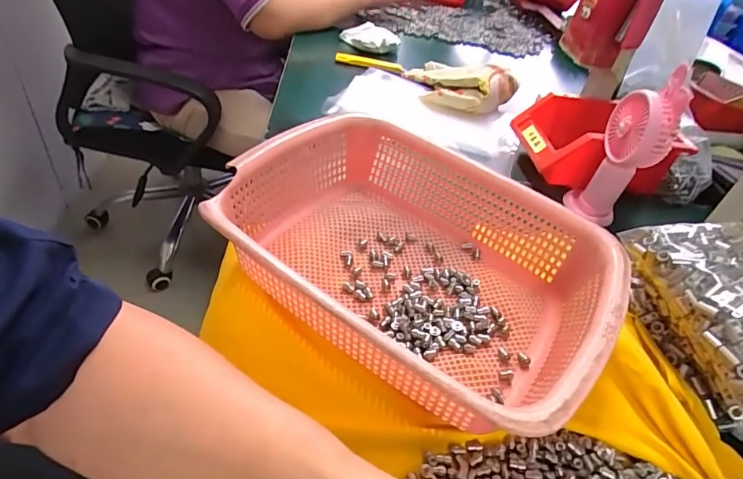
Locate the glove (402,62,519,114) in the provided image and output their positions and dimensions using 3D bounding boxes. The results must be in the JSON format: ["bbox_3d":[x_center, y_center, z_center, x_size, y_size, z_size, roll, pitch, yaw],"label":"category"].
[{"bbox_3d":[0.127,-0.246,0.693,0.181,0.058,0.121,21,44,11],"label":"glove"}]

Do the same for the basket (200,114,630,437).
[{"bbox_3d":[0.033,0.012,0.367,0.293,0.075,0.220,29,45,20],"label":"basket"}]

